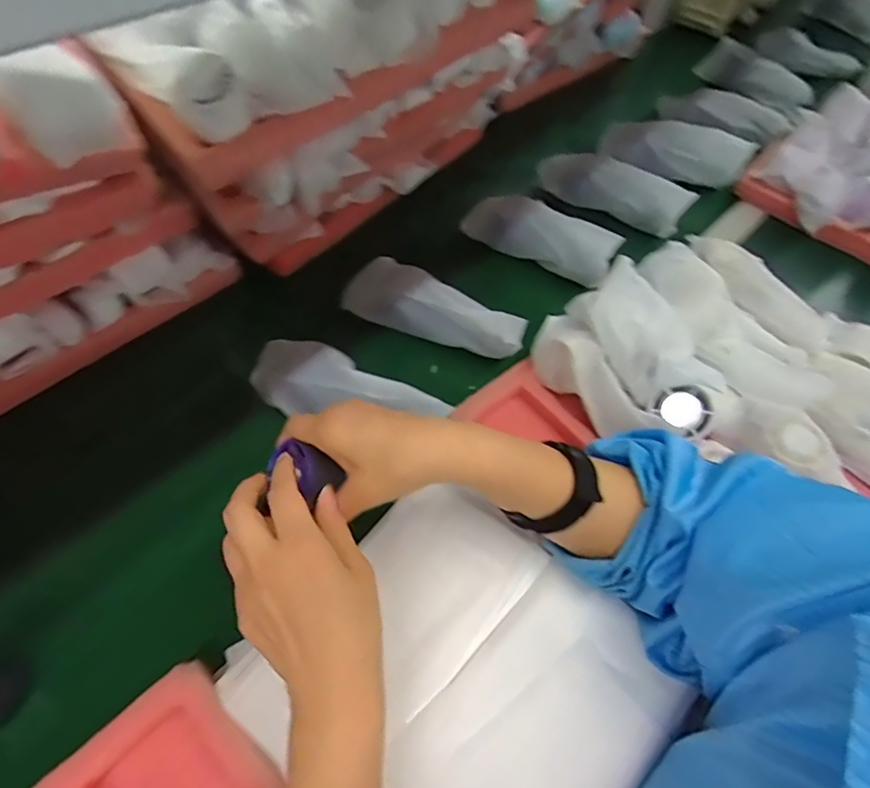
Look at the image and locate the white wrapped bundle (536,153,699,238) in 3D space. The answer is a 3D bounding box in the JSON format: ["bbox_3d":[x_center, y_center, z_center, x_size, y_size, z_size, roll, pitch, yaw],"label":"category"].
[{"bbox_3d":[0.243,-0.281,0.691,0.205,0.066,0.054,34,62,18],"label":"white wrapped bundle"}]

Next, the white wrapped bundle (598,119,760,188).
[{"bbox_3d":[0.351,-0.358,0.740,0.200,0.072,0.057,24,59,13],"label":"white wrapped bundle"}]

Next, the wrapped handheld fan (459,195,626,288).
[{"bbox_3d":[0.131,-0.196,0.630,0.195,0.052,0.052,27,60,14],"label":"wrapped handheld fan"}]

